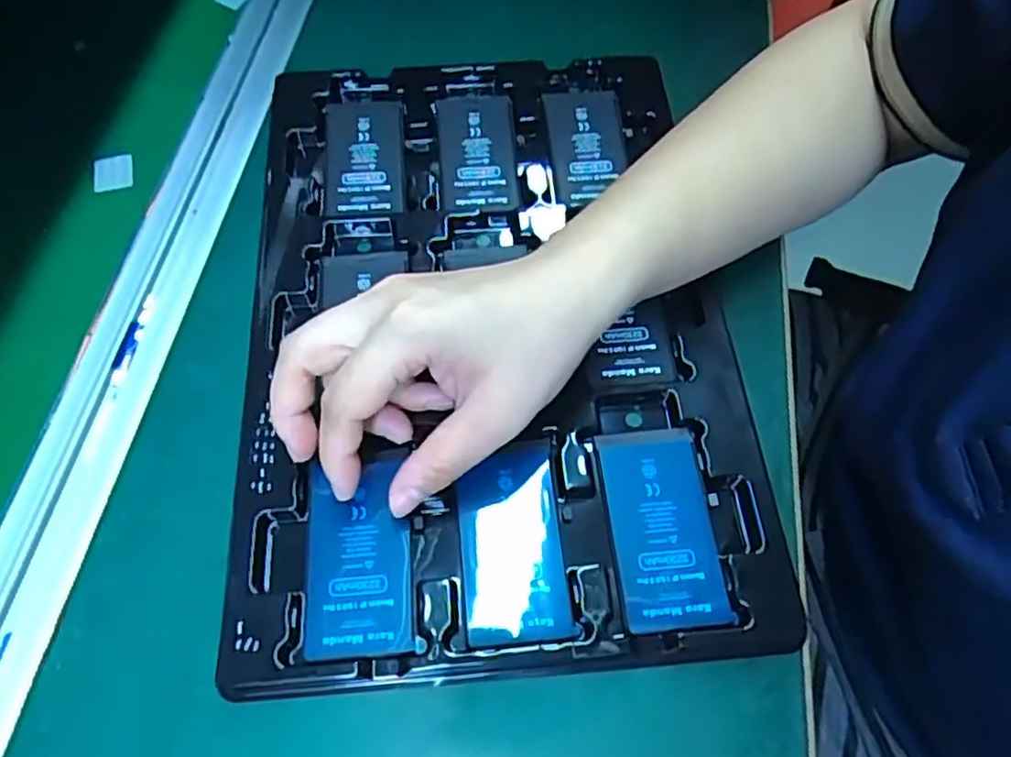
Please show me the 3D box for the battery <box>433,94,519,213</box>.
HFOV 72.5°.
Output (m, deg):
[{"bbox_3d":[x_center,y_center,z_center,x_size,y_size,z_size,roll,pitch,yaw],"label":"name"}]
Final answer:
[{"bbox_3d":[-0.016,-0.130,0.388,0.043,0.007,0.085,-5,63,-2],"label":"battery"}]

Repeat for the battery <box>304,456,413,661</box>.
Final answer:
[{"bbox_3d":[-0.061,0.073,0.285,0.042,0.007,0.077,-5,60,-4],"label":"battery"}]

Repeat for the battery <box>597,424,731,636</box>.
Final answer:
[{"bbox_3d":[0.066,0.062,0.294,0.043,0.007,0.084,-6,63,-2],"label":"battery"}]

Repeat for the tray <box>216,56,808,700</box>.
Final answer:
[{"bbox_3d":[-0.009,-0.034,0.338,0.225,0.031,0.327,-4,60,-3],"label":"tray"}]

